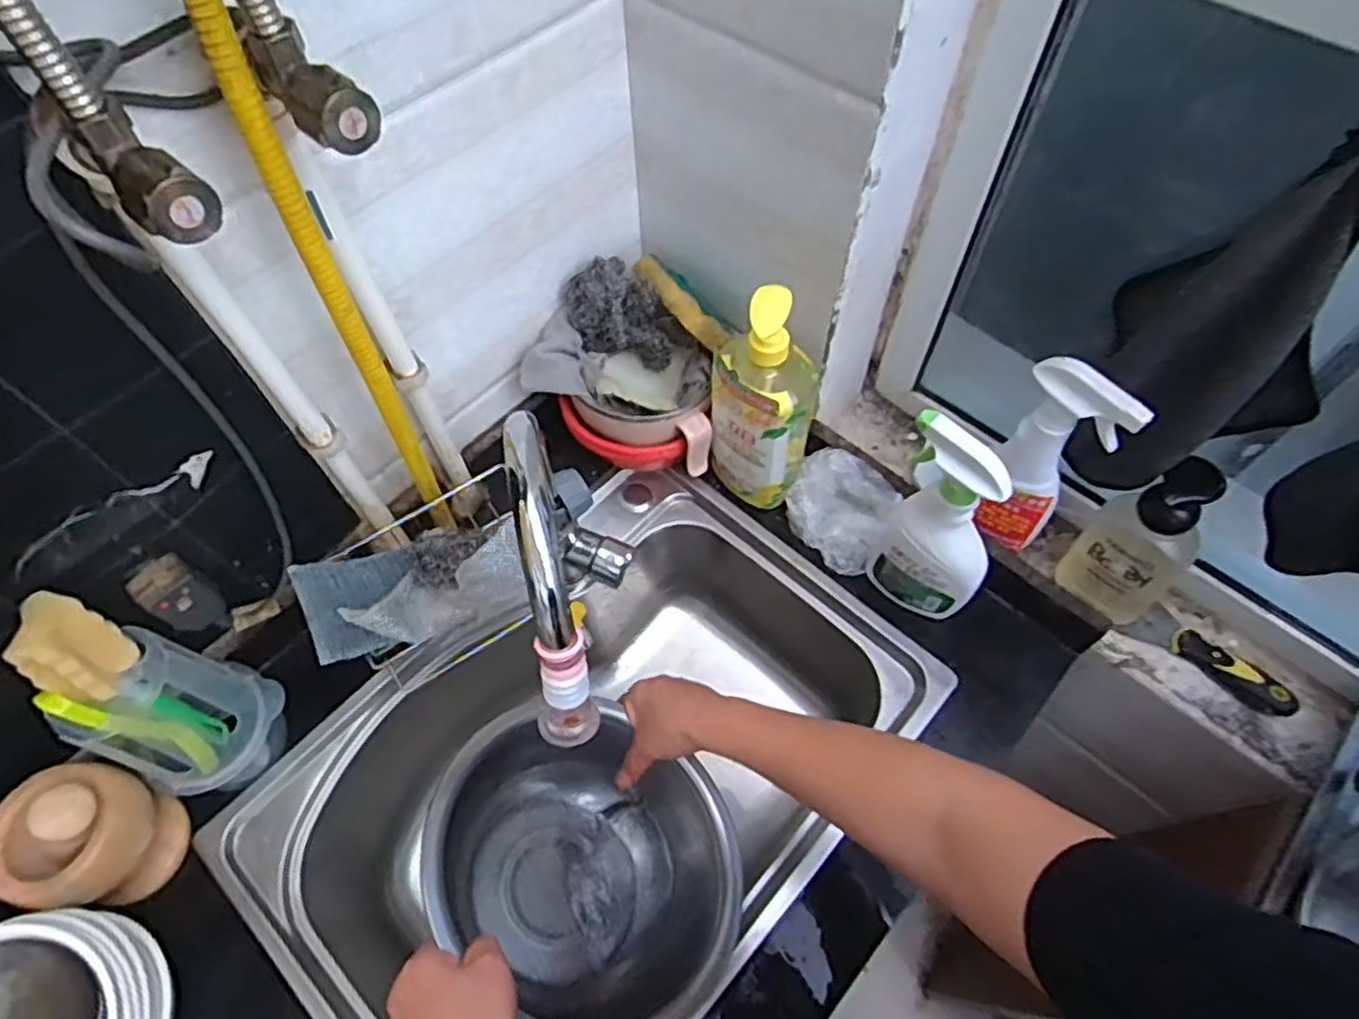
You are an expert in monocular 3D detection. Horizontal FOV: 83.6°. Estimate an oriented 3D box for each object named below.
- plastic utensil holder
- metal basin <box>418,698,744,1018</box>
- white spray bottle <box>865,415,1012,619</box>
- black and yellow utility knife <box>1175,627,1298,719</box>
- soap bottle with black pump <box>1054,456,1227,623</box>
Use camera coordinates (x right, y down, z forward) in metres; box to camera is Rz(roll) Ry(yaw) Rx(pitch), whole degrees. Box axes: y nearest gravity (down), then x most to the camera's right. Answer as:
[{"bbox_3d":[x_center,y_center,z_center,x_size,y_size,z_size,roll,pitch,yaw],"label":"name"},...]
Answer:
[{"bbox_3d":[-0.401,0.173,0.628,0.065,0.194,0.109,15,62,9],"label":"plastic utensil holder"},{"bbox_3d":[-0.061,0.259,0.546,0.217,0.126,0.217,11,43,-10],"label":"metal basin"},{"bbox_3d":[0.230,0.020,0.677,0.108,0.248,0.047,33,66,17],"label":"white spray bottle"},{"bbox_3d":[0.528,0.155,0.724,0.109,0.024,0.028,35,67,18],"label":"black and yellow utility knife"},{"bbox_3d":[0.420,0.032,0.687,0.051,0.189,0.087,-34,66,-17],"label":"soap bottle with black pump"}]

